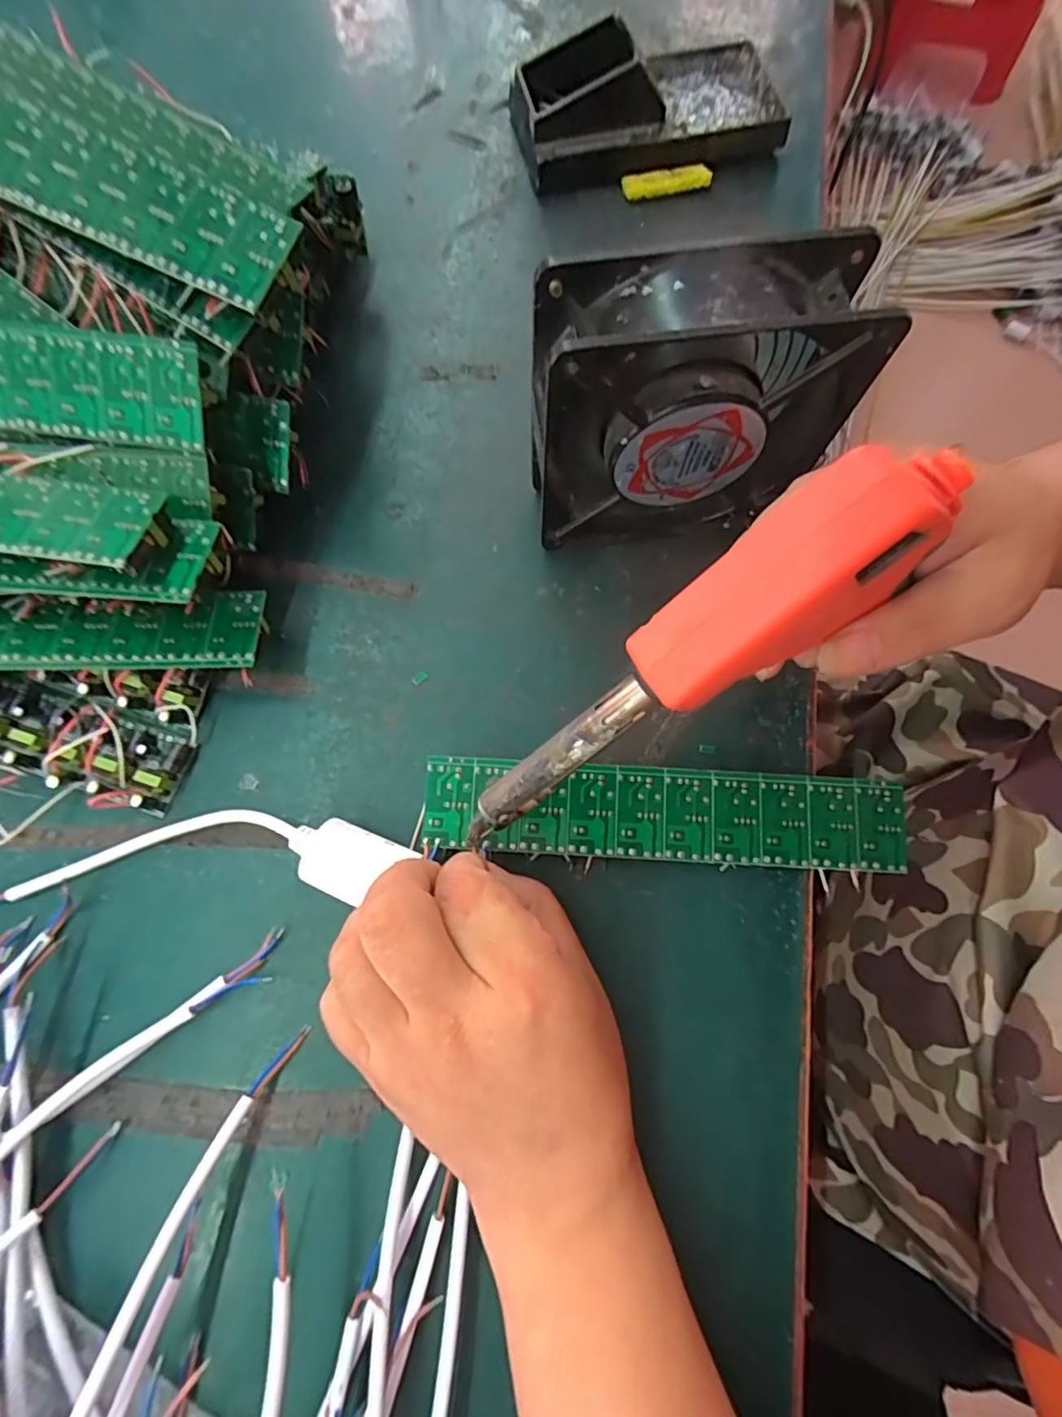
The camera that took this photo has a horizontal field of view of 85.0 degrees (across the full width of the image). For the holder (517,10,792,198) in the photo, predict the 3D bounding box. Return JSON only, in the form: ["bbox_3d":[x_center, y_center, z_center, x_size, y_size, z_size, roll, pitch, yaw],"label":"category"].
[{"bbox_3d":[0.071,-0.373,0.349,0.158,0.045,0.085,-12,75,-3],"label":"holder"}]

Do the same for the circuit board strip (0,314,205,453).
[{"bbox_3d":[-0.225,-0.139,0.235,0.197,0.008,0.040,10,112,6],"label":"circuit board strip"}]

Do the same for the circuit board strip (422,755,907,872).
[{"bbox_3d":[0.057,0.046,0.253,0.200,0.017,0.037,3,75,1],"label":"circuit board strip"}]

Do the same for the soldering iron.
[{"bbox_3d":[0.044,-0.010,0.183,0.171,0.031,0.032,-41,75,30],"label":"soldering iron"}]

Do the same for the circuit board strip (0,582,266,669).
[{"bbox_3d":[-0.218,-0.034,0.251,0.196,0.010,0.039,-2,63,-2],"label":"circuit board strip"}]

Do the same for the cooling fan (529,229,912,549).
[{"bbox_3d":[0.062,-0.120,0.245,0.121,0.121,0.038,-7,75,-1],"label":"cooling fan"}]

